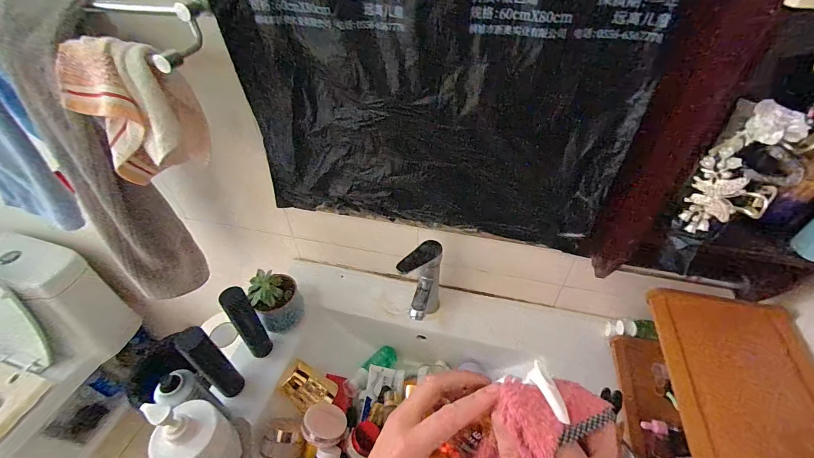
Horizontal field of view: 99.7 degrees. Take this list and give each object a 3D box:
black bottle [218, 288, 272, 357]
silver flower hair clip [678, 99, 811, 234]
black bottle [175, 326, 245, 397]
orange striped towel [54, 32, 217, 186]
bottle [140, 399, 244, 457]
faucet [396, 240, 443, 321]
[{"bbox_3d":[-0.291,0.173,0.629,0.039,0.175,0.041,-26,49,-24],"label":"black bottle"},{"bbox_3d":[0.330,-0.054,0.339,0.029,0.138,0.064,-31,51,-28],"label":"silver flower hair clip"},{"bbox_3d":[-0.327,0.229,0.580,0.037,0.186,0.044,28,51,26],"label":"black bottle"},{"bbox_3d":[-0.380,-0.161,0.499,0.162,0.197,0.089,2,44,3],"label":"orange striped towel"},{"bbox_3d":[-0.281,0.275,0.450,0.074,0.151,0.081,13,46,14],"label":"bottle"},{"bbox_3d":[0.025,0.119,0.662,0.058,0.188,0.129,16,46,17],"label":"faucet"}]

